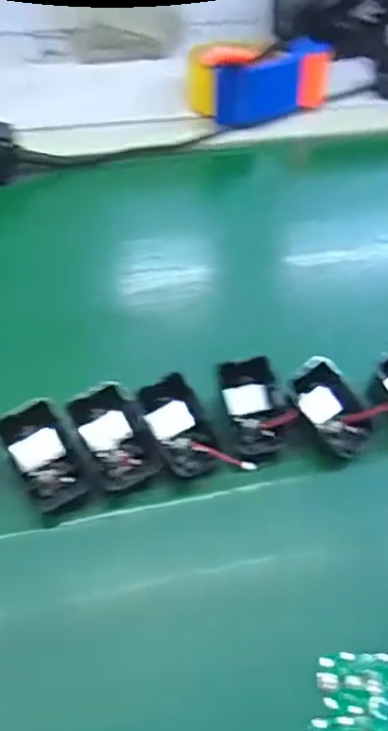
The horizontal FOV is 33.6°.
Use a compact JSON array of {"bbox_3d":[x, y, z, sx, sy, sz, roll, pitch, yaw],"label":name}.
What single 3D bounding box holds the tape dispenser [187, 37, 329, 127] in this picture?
[{"bbox_3d":[0.069,-0.322,0.718,0.142,0.063,0.080,-15,54,-17],"label":"tape dispenser"}]

